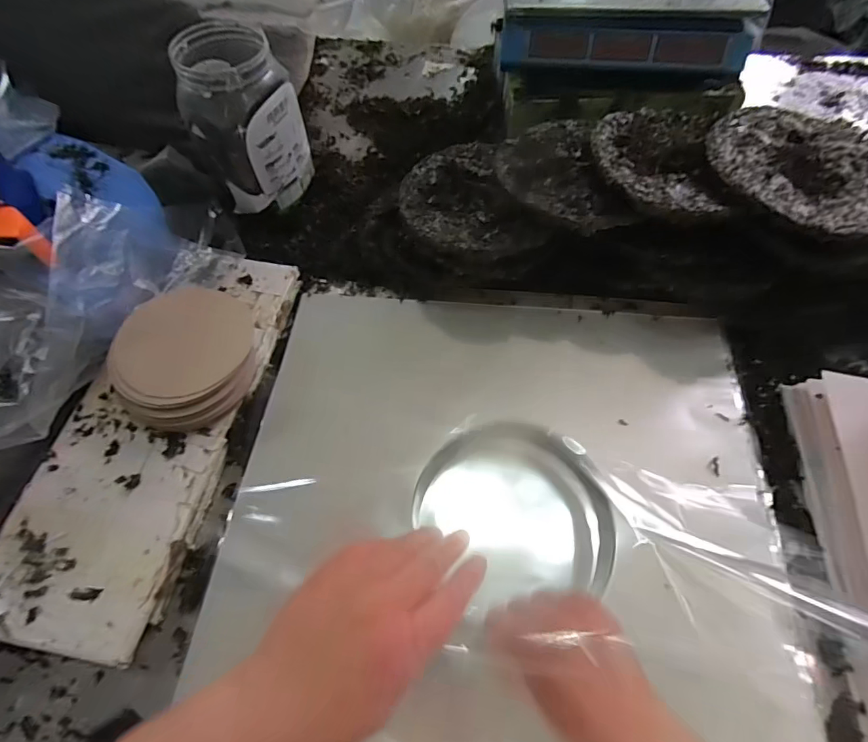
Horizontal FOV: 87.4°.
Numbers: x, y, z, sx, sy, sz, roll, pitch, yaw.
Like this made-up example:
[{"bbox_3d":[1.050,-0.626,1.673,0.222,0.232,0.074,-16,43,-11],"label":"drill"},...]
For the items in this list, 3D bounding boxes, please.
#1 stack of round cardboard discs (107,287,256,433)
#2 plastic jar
[{"bbox_3d":[-0.269,-0.017,0.496,0.125,0.060,0.154,-17,62,-9],"label":"stack of round cardboard discs"},{"bbox_3d":[-0.238,-0.312,0.597,0.133,0.200,0.132,0,61,0],"label":"plastic jar"}]

